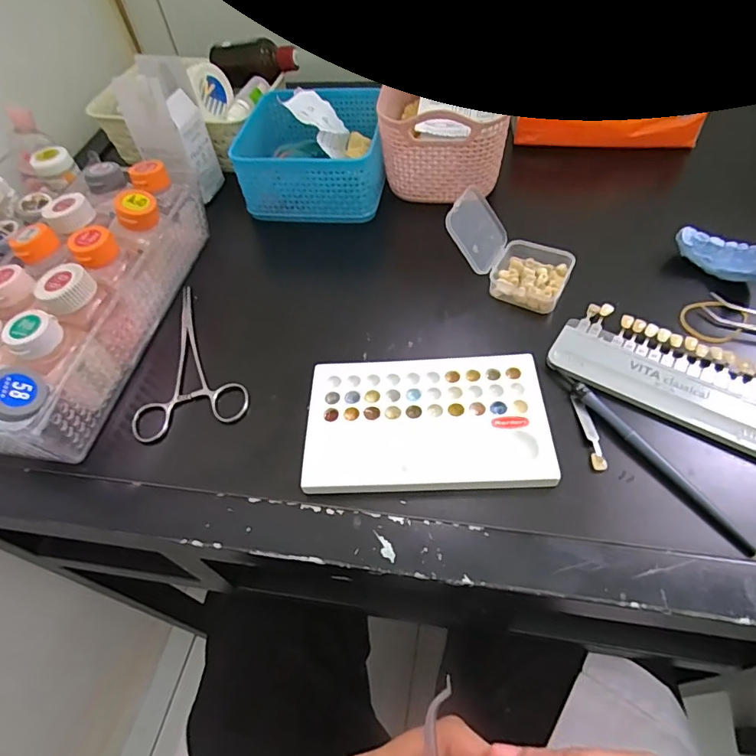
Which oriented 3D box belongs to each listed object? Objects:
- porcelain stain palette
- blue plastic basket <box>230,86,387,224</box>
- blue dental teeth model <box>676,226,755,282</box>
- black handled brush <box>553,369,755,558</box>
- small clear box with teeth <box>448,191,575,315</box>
[{"bbox_3d":[0.031,0.028,0.317,0.152,0.010,0.095,-3,53,3],"label":"porcelain stain palette"},{"bbox_3d":[-0.060,-0.223,0.470,0.128,0.073,0.137,0,53,5],"label":"blue plastic basket"},{"bbox_3d":[0.265,-0.093,0.370,0.022,0.025,0.071,-35,58,-19],"label":"blue dental teeth model"},{"bbox_3d":[0.163,0.045,0.293,0.010,0.010,0.142,-30,56,-16],"label":"black handled brush"},{"bbox_3d":[0.103,-0.100,0.373,0.092,0.057,0.055,25,59,22],"label":"small clear box with teeth"}]

